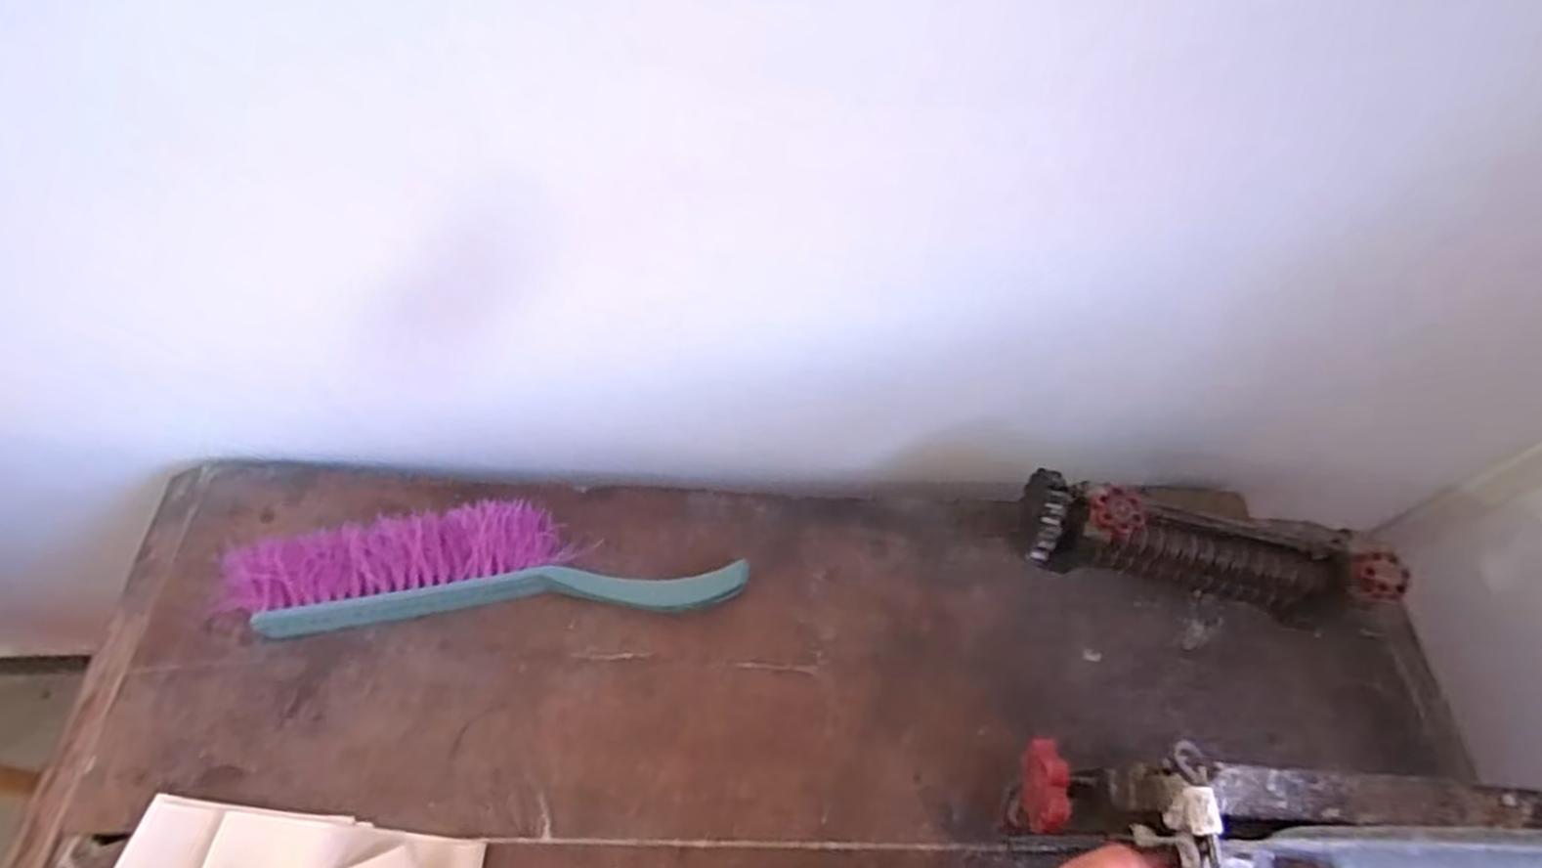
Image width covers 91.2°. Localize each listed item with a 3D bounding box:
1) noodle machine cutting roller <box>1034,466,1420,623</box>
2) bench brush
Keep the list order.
[{"bbox_3d":[0.303,0.086,0.551,0.224,0.098,0.055,13,59,4],"label":"noodle machine cutting roller"},{"bbox_3d":[-0.201,0.093,0.546,0.353,0.034,0.081,-2,59,-5],"label":"bench brush"}]

